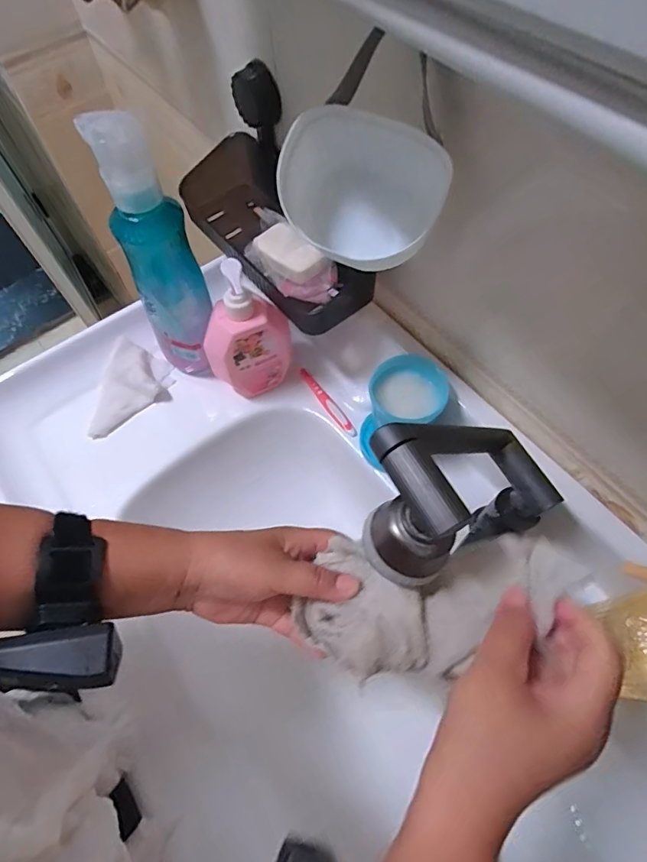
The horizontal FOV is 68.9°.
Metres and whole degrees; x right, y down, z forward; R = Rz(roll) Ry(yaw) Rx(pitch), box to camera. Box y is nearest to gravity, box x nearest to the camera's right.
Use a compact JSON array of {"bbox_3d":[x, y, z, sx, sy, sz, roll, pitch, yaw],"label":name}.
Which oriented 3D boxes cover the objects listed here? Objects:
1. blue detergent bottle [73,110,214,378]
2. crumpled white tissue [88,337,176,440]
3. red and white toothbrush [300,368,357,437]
[{"bbox_3d":[-0.167,-0.160,0.489,0.079,0.293,0.068,-26,65,-10],"label":"blue detergent bottle"},{"bbox_3d":[-0.239,-0.055,0.590,0.089,0.028,0.123,-1,63,2],"label":"crumpled white tissue"},{"bbox_3d":[0.006,-0.036,0.582,0.016,0.010,0.113,-30,65,-12],"label":"red and white toothbrush"}]

